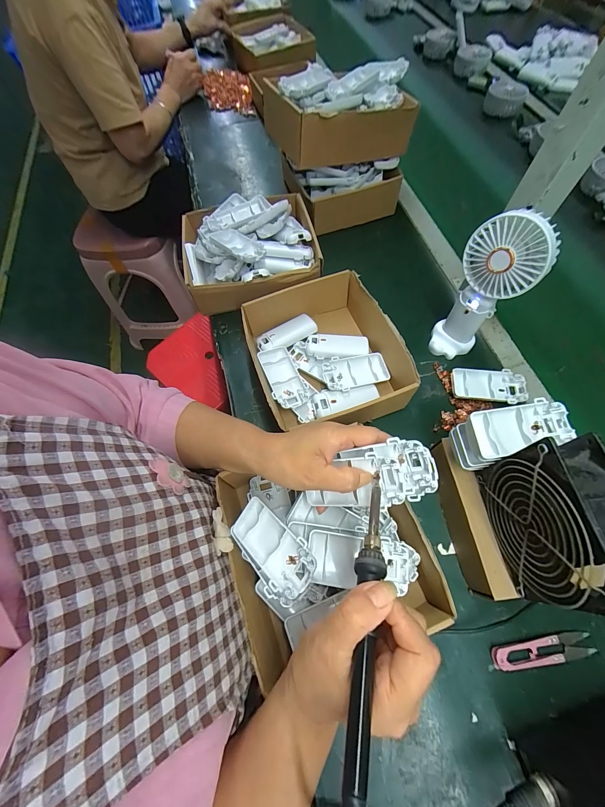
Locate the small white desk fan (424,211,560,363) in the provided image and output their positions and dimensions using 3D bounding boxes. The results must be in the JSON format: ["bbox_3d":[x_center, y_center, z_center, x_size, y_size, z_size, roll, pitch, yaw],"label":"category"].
[{"bbox_3d":[0.229,-0.142,0.386,0.060,0.195,0.086,-37,69,-20],"label":"small white desk fan"}]

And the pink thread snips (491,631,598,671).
[{"bbox_3d":[0.244,0.251,0.304,0.104,0.010,0.023,-9,65,-2],"label":"pink thread snips"}]

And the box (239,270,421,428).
[{"bbox_3d":[0.029,-0.067,0.425,0.181,0.071,0.208,-17,66,-6],"label":"box"}]

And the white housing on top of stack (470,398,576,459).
[{"bbox_3d":[0.214,0.024,0.296,0.099,0.020,0.043,-12,65,-3],"label":"white housing on top of stack"}]

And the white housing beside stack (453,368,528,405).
[{"bbox_3d":[0.260,-0.025,0.424,0.098,0.019,0.044,4,66,4],"label":"white housing beside stack"}]

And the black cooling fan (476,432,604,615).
[{"bbox_3d":[0.213,0.101,0.255,0.044,0.114,0.116,-5,65,0],"label":"black cooling fan"}]

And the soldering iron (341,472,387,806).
[{"bbox_3d":[0.042,0.142,0.202,0.018,0.018,0.215,11,49,7],"label":"soldering iron"}]

